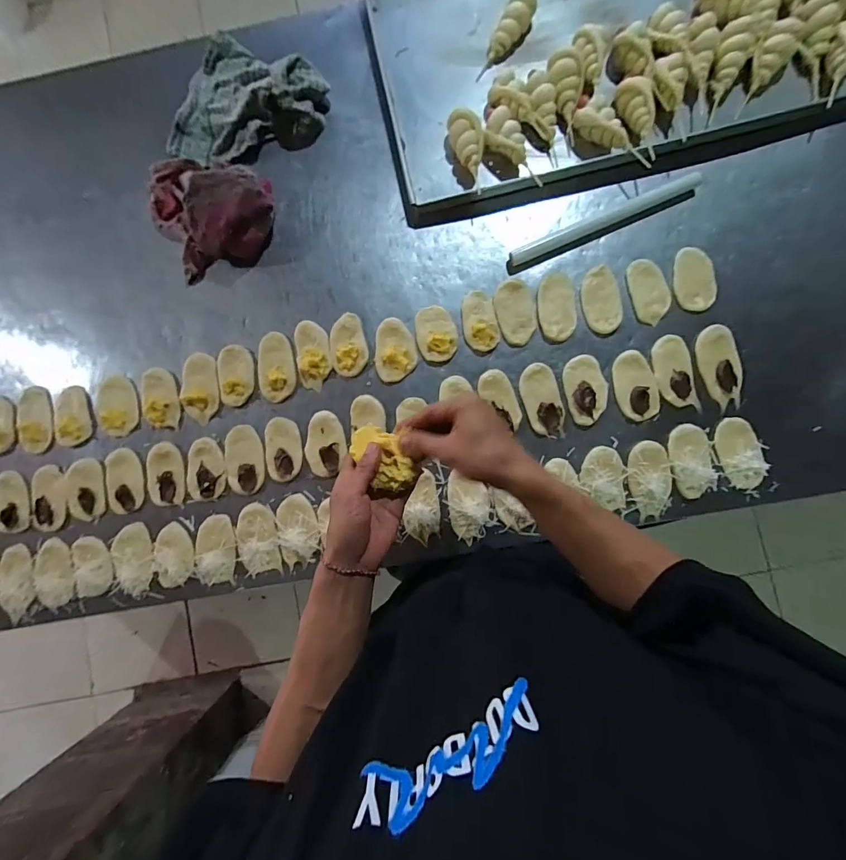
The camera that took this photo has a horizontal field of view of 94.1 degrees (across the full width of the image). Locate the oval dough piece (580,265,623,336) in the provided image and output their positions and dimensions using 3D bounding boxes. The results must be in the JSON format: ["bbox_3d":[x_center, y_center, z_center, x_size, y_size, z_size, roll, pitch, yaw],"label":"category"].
[{"bbox_3d":[0.260,-0.189,0.573,0.051,0.010,0.097,-11,83,3],"label":"oval dough piece"}]

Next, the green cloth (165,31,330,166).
[{"bbox_3d":[-0.282,-0.491,0.606,0.226,0.062,0.205,29,86,7],"label":"green cloth"}]

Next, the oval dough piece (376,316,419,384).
[{"bbox_3d":[-0.043,-0.118,0.578,0.060,0.013,0.087,-14,83,2],"label":"oval dough piece"}]

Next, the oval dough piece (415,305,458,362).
[{"bbox_3d":[0.019,-0.144,0.577,0.056,0.013,0.084,-11,83,3],"label":"oval dough piece"}]

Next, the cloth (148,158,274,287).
[{"bbox_3d":[-0.322,-0.333,0.585,0.182,0.084,0.180,-28,82,1],"label":"cloth"}]

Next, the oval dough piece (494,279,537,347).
[{"bbox_3d":[0.137,-0.174,0.582,0.053,0.006,0.098,-12,83,3],"label":"oval dough piece"}]

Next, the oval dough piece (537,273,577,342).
[{"bbox_3d":[0.197,-0.181,0.578,0.053,0.007,0.102,-2,83,4],"label":"oval dough piece"}]

